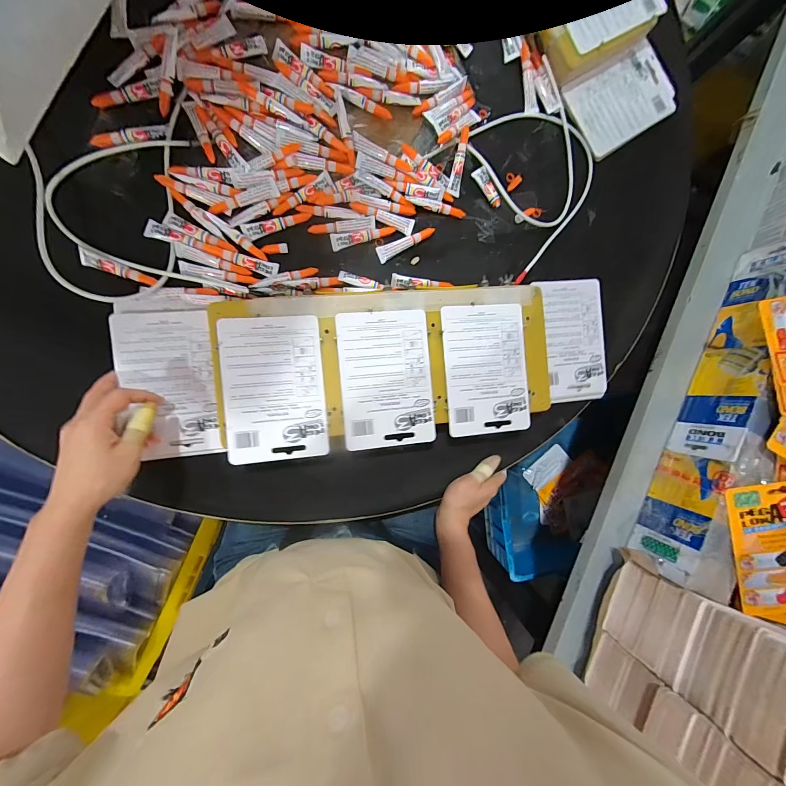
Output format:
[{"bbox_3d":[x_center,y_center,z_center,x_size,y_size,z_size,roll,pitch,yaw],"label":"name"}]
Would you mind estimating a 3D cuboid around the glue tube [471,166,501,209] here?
[{"bbox_3d":[0.130,-0.282,0.459,0.015,0.014,0.058,-29,94,-8],"label":"glue tube"}]

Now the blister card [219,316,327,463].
[{"bbox_3d":[-0.135,-0.005,0.382,0.110,0.004,0.161,-4,91,-10],"label":"blister card"}]

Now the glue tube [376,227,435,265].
[{"bbox_3d":[0.016,-0.201,0.440,0.082,0.008,0.021,-31,95,-8],"label":"glue tube"}]

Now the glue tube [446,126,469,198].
[{"bbox_3d":[0.088,-0.310,0.447,0.018,0.015,0.085,8,89,-9],"label":"glue tube"}]

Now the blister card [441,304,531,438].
[{"bbox_3d":[0.120,-0.030,0.424,0.110,0.004,0.161,-4,90,-10],"label":"blister card"}]

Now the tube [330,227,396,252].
[{"bbox_3d":[-0.037,-0.201,0.428,0.084,0.009,0.017,-14,92,-9],"label":"tube"}]

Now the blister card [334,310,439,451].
[{"bbox_3d":[-0.007,-0.017,0.404,0.110,0.004,0.162,-5,91,-10],"label":"blister card"}]

